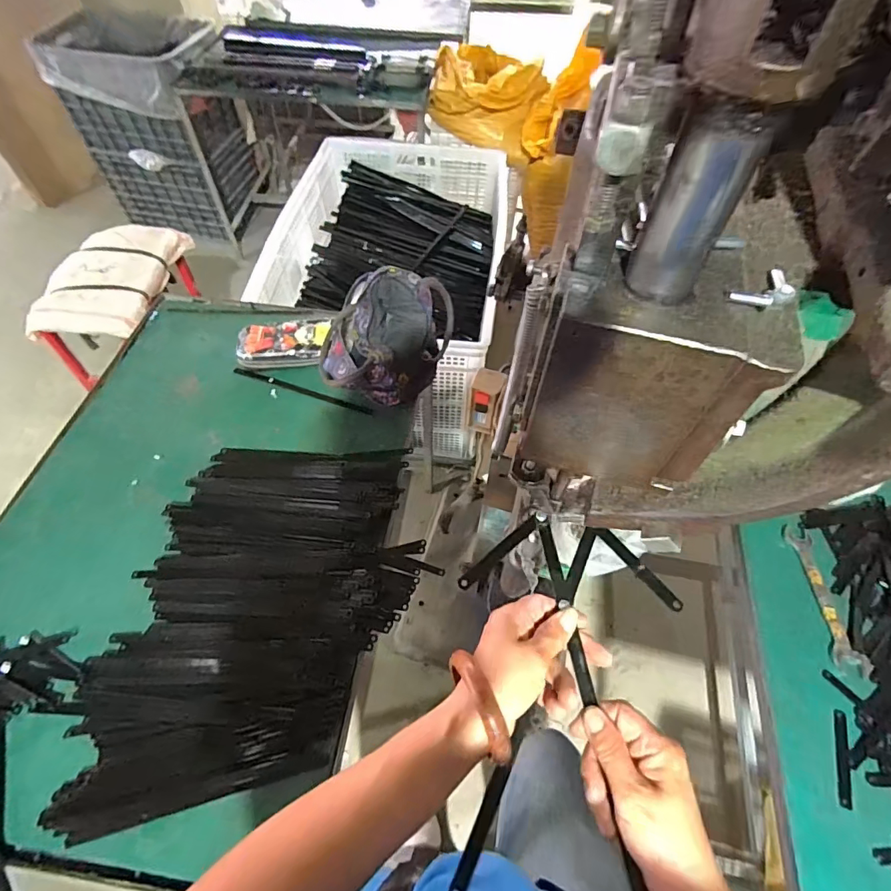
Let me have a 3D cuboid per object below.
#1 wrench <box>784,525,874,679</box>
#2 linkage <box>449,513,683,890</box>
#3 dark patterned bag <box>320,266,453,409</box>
[{"bbox_3d":[0.527,0.209,0.659,0.042,0.006,0.200,2,56,0],"label":"wrench"},{"bbox_3d":[0.092,0.198,0.382,0.183,0.034,0.278,9,64,7],"label":"linkage"},{"bbox_3d":[-0.111,-0.192,0.887,0.192,0.152,0.233,19,58,11],"label":"dark patterned bag"}]

